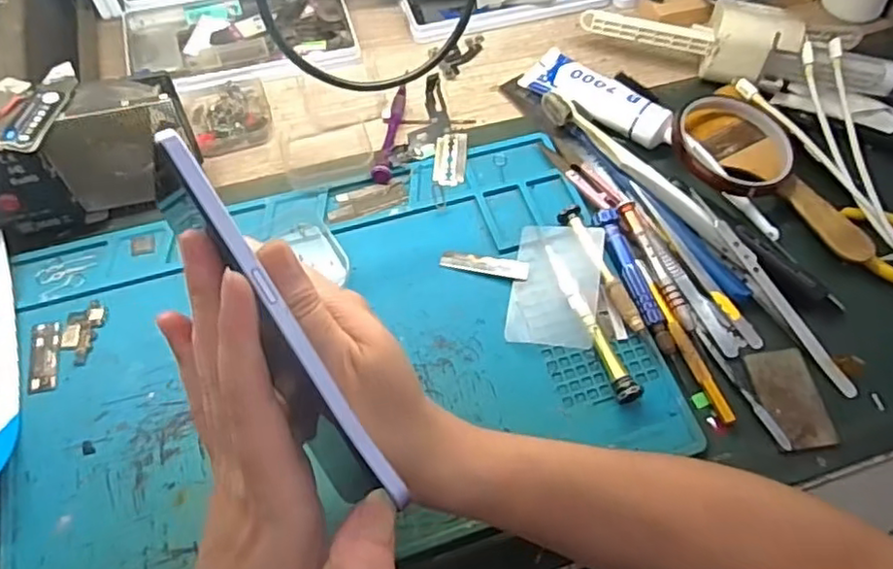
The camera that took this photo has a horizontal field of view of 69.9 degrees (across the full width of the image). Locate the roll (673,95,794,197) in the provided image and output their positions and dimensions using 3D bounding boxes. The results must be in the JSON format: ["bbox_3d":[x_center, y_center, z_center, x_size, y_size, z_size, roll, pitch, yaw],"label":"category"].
[{"bbox_3d":[0.207,-0.104,0.455,0.086,0.024,0.091,1,62,-1],"label":"roll"}]

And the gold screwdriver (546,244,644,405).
[{"bbox_3d":[0.089,0.020,0.397,0.013,0.012,0.112,-17,63,-11],"label":"gold screwdriver"}]

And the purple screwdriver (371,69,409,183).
[{"bbox_3d":[-0.038,-0.121,0.468,0.013,0.013,0.110,9,62,3],"label":"purple screwdriver"}]

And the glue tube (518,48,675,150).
[{"bbox_3d":[0.114,-0.140,0.479,0.120,0.023,0.039,40,67,18],"label":"glue tube"}]

